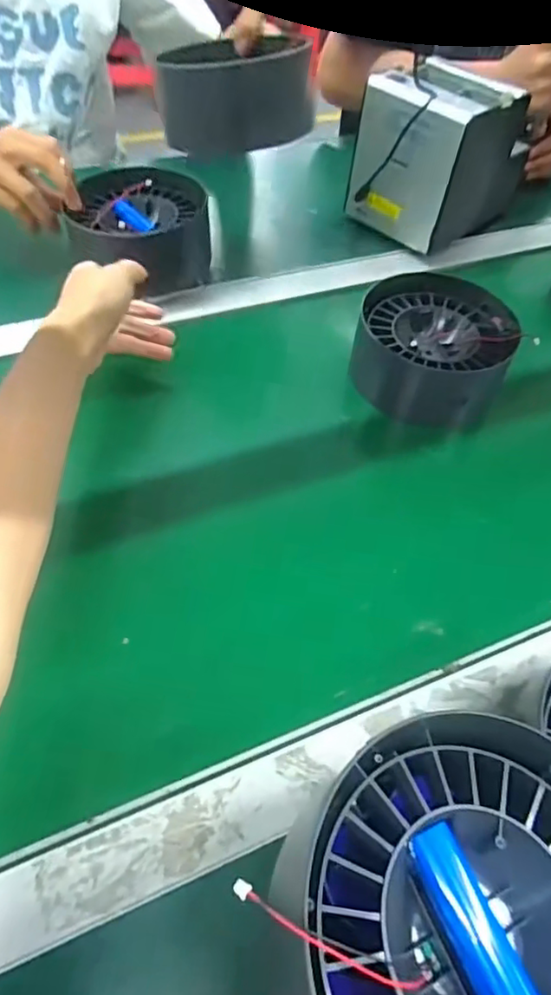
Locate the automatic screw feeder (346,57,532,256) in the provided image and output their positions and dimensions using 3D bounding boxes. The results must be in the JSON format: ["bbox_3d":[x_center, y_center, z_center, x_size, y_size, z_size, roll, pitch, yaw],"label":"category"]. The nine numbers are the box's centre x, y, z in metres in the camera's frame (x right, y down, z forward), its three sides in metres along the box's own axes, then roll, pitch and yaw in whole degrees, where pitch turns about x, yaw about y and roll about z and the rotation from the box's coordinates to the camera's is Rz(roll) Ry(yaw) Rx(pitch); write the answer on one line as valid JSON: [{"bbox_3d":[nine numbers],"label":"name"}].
[{"bbox_3d":[0.181,-0.386,0.663,0.143,0.142,0.128,-37,64,-27],"label":"automatic screw feeder"}]

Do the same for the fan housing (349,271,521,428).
[{"bbox_3d":[0.149,-0.141,0.566,0.139,0.085,0.124,17,54,8],"label":"fan housing"}]

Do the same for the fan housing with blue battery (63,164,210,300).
[{"bbox_3d":[-0.138,-0.270,0.604,0.134,0.080,0.122,6,53,0],"label":"fan housing with blue battery"}]

